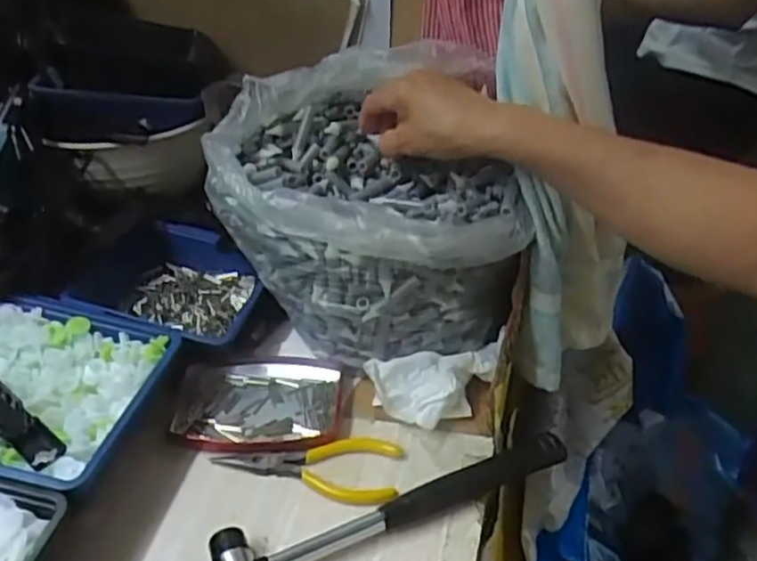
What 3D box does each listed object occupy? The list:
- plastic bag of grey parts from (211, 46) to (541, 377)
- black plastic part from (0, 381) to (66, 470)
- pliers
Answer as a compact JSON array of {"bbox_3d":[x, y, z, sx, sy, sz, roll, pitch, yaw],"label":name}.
[{"bbox_3d":[-0.010,-0.062,0.551,0.217,0.166,0.190,-8,38,-8],"label":"plastic bag of grey parts"},{"bbox_3d":[-0.249,0.079,0.462,0.123,0.012,0.024,34,48,19],"label":"black plastic part"},{"bbox_3d":[-0.049,0.125,0.482,0.126,0.008,0.048,3,37,7],"label":"pliers"}]

